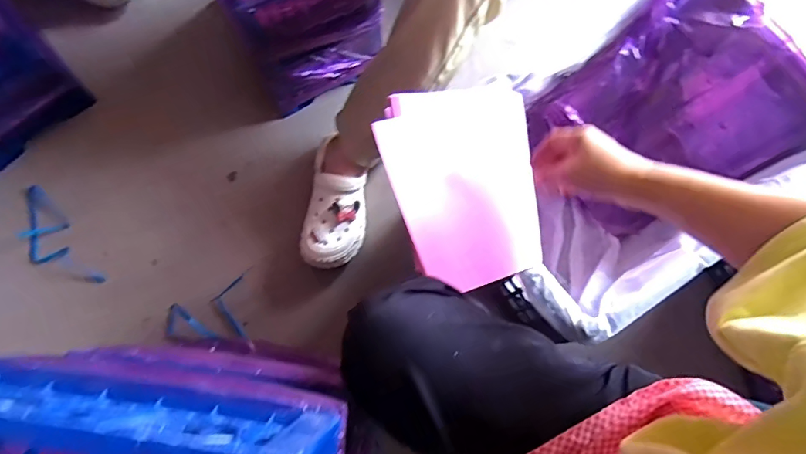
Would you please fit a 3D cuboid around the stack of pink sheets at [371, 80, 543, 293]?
[{"bbox_3d":[0.084,-0.058,0.595,0.202,0.017,0.253,-11,82,-15],"label":"stack of pink sheets"}]

